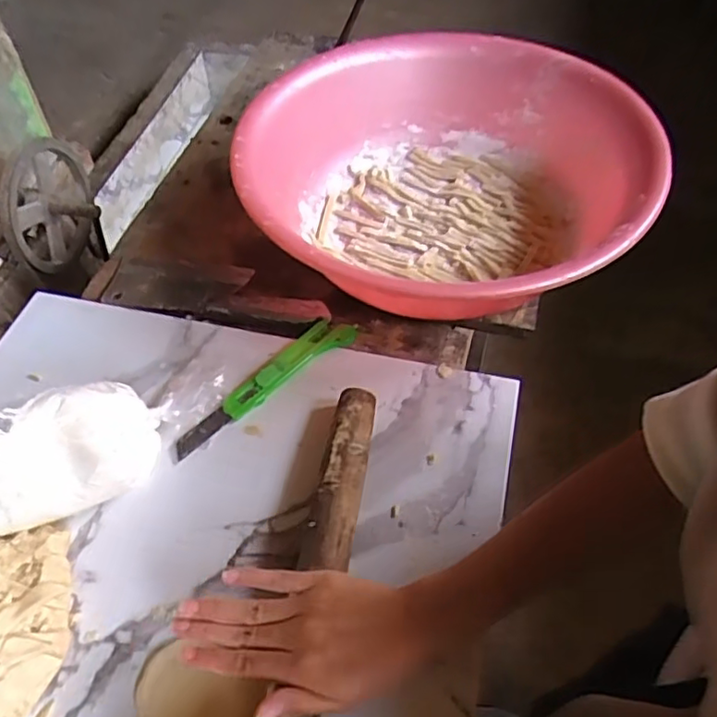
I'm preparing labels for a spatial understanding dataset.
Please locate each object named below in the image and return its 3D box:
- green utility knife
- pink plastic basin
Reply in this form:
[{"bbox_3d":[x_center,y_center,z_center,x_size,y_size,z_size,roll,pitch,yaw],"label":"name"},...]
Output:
[{"bbox_3d":[-0.084,0.017,0.560,0.198,0.014,0.037,-36,59,-25],"label":"green utility knife"},{"bbox_3d":[0.091,-0.184,0.652,0.389,0.130,0.404,0,51,0],"label":"pink plastic basin"}]

